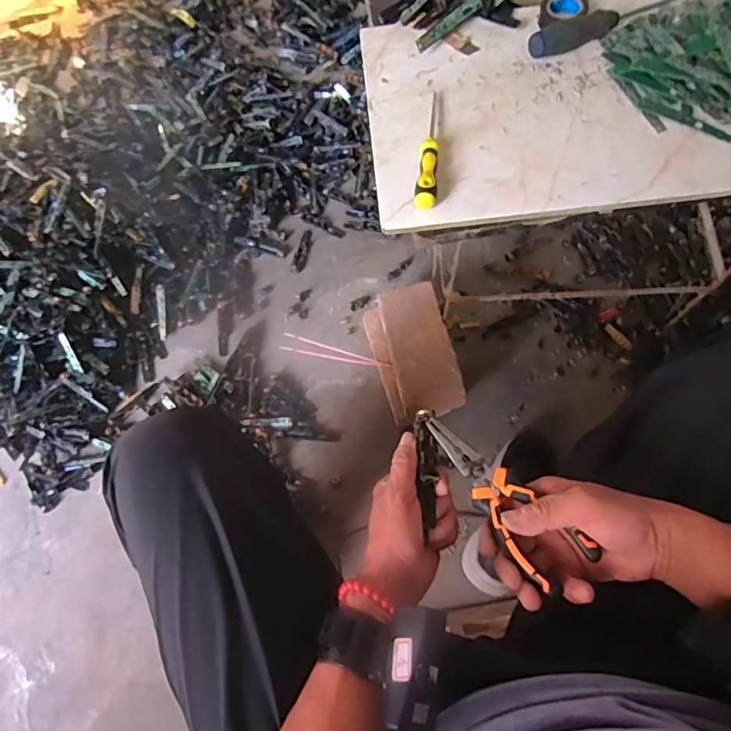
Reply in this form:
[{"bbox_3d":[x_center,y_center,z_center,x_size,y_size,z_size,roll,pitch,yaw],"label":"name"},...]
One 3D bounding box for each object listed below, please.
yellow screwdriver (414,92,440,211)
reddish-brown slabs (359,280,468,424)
[{"bbox_3d":[0.068,-0.232,0.525,0.020,0.021,0.159,5,67,6],"label":"yellow screwdriver"},{"bbox_3d":[0.087,-0.014,0.899,0.130,0.097,0.240,-16,67,-3],"label":"reddish-brown slabs"}]

